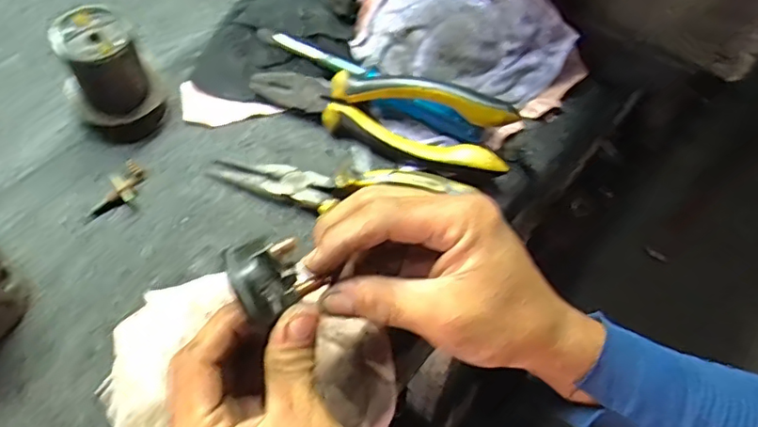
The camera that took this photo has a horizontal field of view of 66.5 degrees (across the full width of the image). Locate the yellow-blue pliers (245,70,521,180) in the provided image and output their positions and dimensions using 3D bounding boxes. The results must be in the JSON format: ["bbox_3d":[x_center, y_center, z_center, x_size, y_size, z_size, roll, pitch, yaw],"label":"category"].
[{"bbox_3d":[-0.001,-0.075,0.426,0.196,0.022,0.057,15,99,17],"label":"yellow-blue pliers"}]

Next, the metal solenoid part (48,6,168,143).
[{"bbox_3d":[-0.197,-0.101,0.425,0.068,0.079,0.053,-27,61,-16],"label":"metal solenoid part"}]

